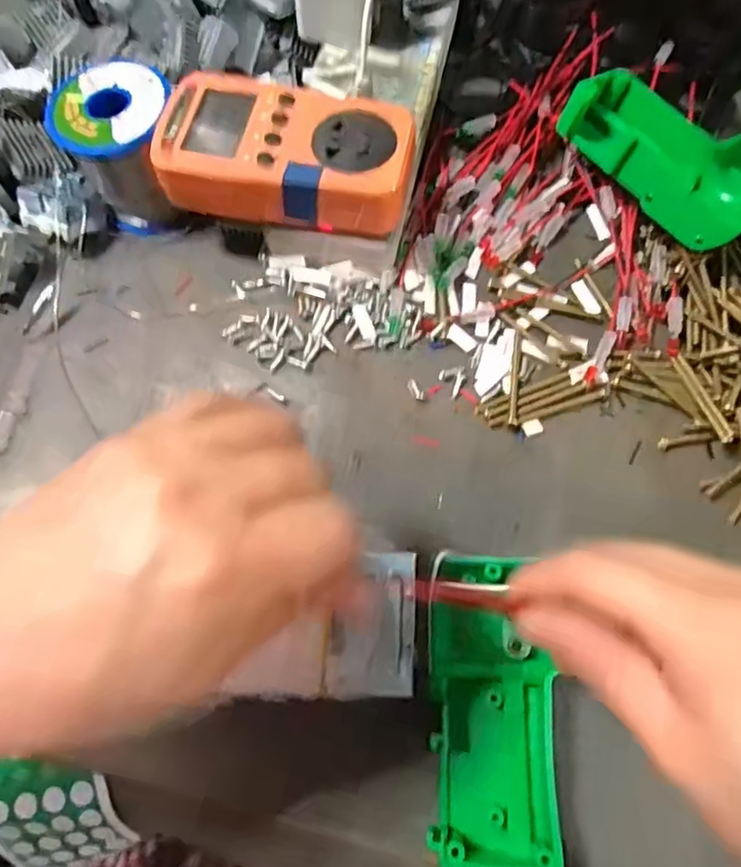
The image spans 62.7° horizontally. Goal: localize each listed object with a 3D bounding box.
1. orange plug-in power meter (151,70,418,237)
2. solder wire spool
[{"bbox_3d":[-0.041,-0.147,0.317,0.126,0.033,0.067,12,70,5],"label":"orange plug-in power meter"},{"bbox_3d":[-0.139,-0.162,0.347,0.065,0.060,0.066,6,72,4],"label":"solder wire spool"}]

